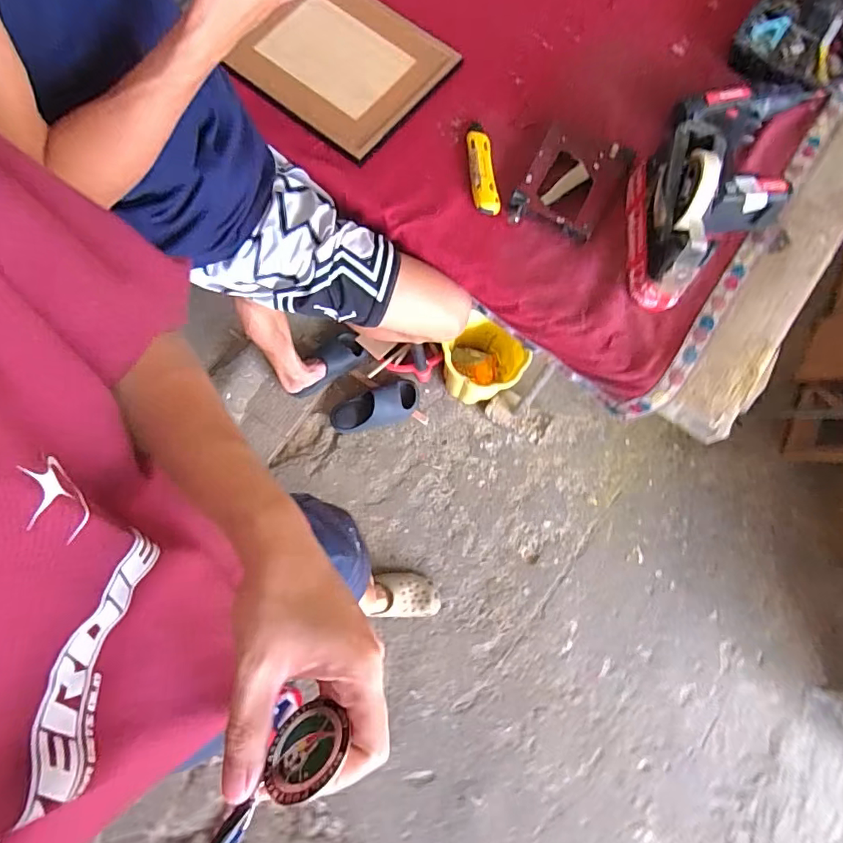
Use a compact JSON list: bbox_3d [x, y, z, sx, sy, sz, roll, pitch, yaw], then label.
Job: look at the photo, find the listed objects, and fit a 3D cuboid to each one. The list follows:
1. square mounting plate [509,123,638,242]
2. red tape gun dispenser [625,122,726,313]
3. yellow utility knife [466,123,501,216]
[{"bbox_3d":[0.206,-0.329,0.695,0.120,0.030,0.165,28,78,7],"label":"square mounting plate"},{"bbox_3d":[0.314,-0.261,0.638,0.080,0.111,0.197,13,77,3],"label":"red tape gun dispenser"},{"bbox_3d":[0.084,-0.357,0.701,0.036,0.014,0.140,-7,76,-1],"label":"yellow utility knife"}]

